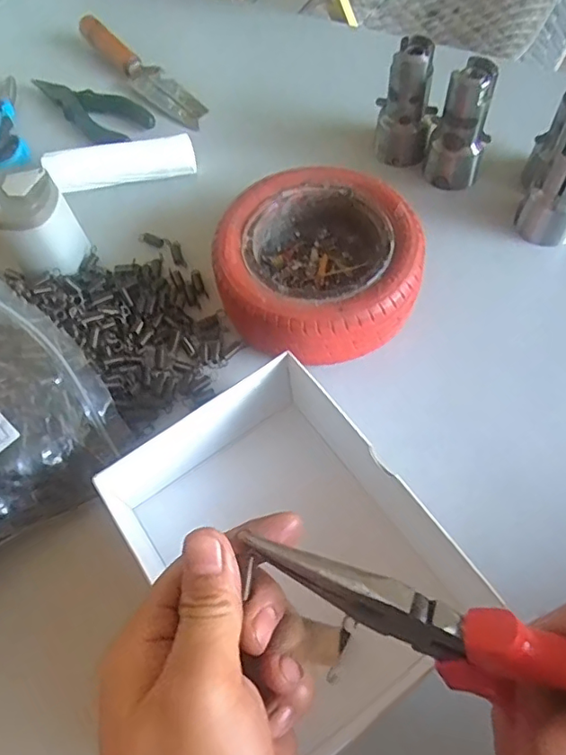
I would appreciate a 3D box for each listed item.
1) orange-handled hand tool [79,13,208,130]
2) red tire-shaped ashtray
[{"bbox_3d":[-0.146,-0.322,0.583,0.038,0.031,0.193,-40,65,-16],"label":"orange-handled hand tool"},{"bbox_3d":[0.026,-0.083,0.422,0.144,0.059,0.141,-2,61,4],"label":"red tire-shaped ashtray"}]

